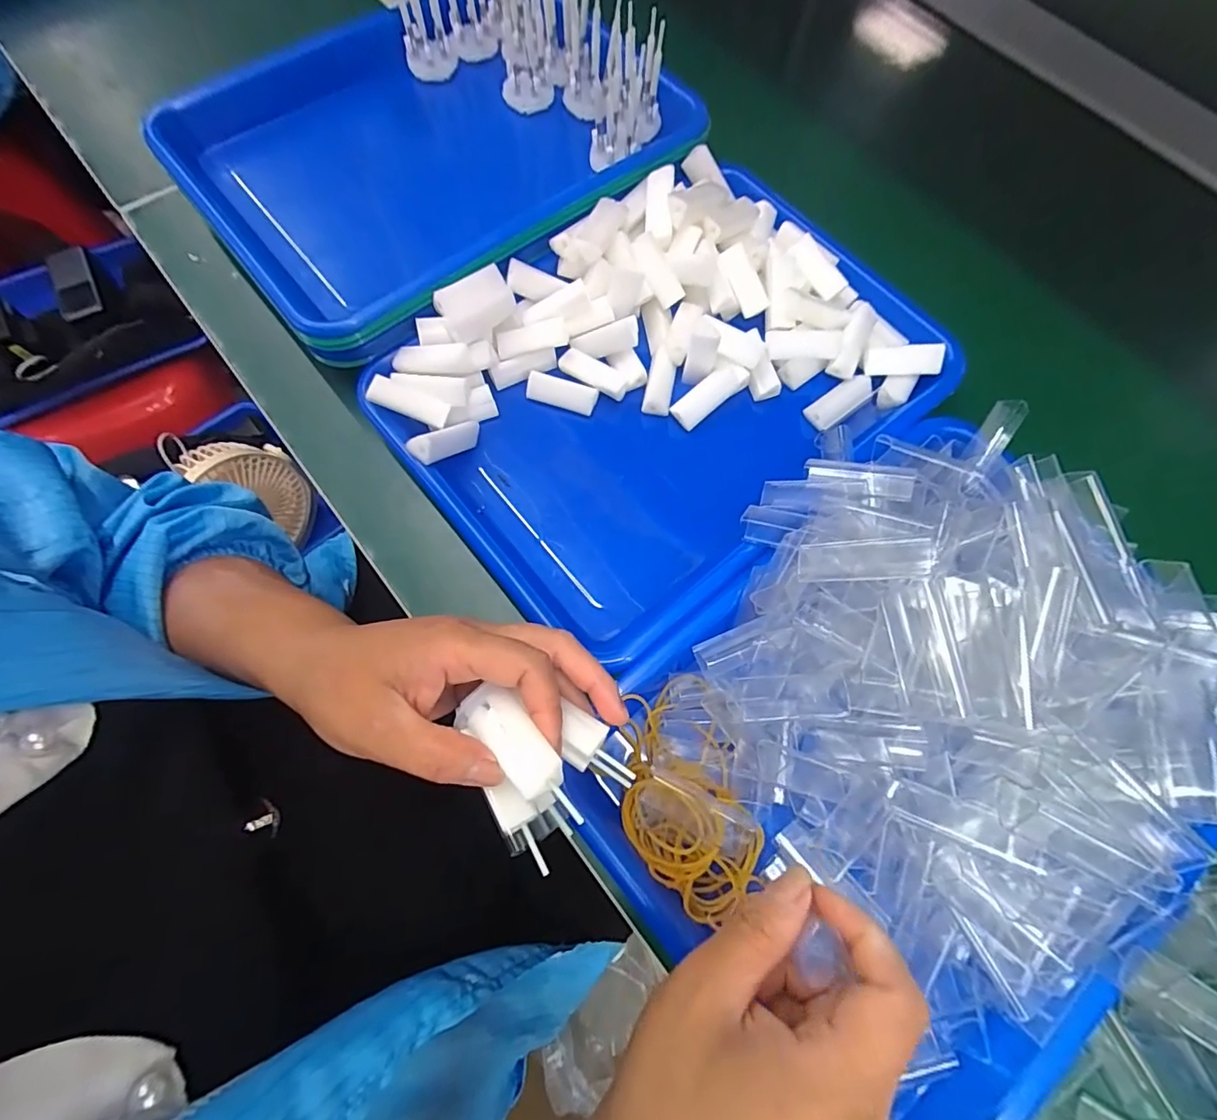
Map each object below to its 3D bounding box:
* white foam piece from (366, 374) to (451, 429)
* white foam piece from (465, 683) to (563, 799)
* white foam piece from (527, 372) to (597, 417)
[{"bbox_3d":[-0.120,-0.096,0.319,0.045,0.008,0.017,20,70,-17],"label":"white foam piece"},{"bbox_3d":[-0.039,0.073,0.215,0.021,0.006,0.050,-42,57,-14],"label":"white foam piece"},{"bbox_3d":[-0.031,-0.111,0.351,0.047,0.014,0.014,18,72,4],"label":"white foam piece"}]

